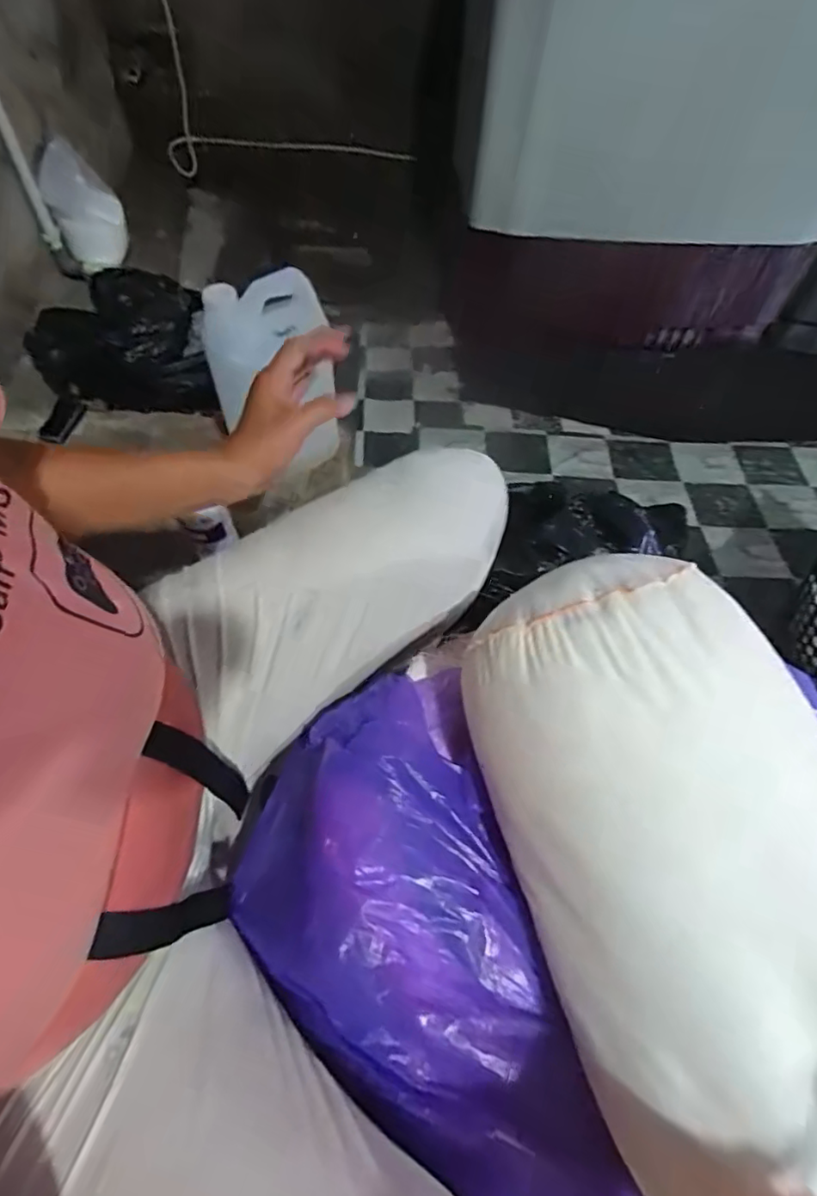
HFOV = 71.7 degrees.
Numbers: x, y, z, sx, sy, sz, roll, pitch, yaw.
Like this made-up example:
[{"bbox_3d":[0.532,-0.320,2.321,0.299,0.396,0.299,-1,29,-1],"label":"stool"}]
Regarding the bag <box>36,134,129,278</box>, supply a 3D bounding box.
[{"bbox_3d":[-0.822,-0.991,1.435,0.161,0.218,0.167,-21,60,-17],"label":"bag"}]

